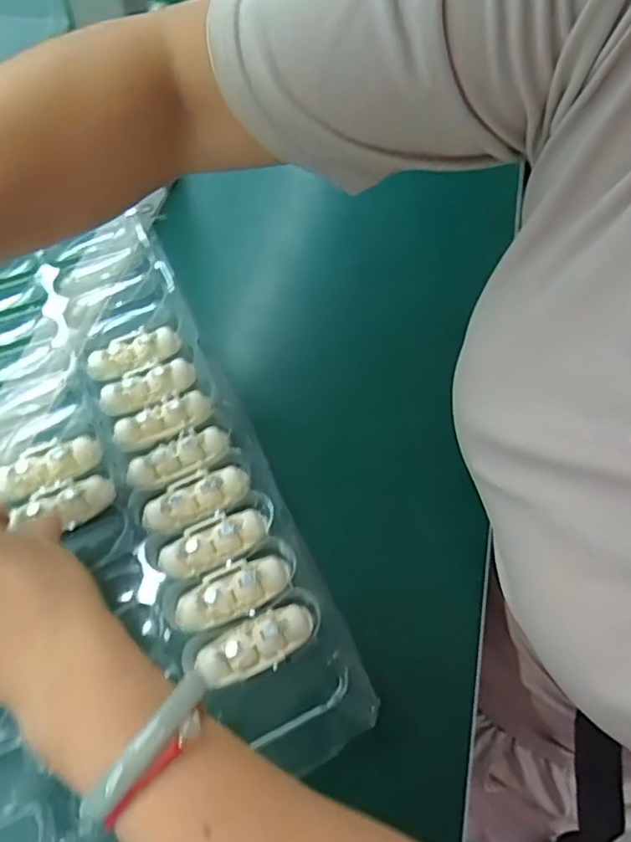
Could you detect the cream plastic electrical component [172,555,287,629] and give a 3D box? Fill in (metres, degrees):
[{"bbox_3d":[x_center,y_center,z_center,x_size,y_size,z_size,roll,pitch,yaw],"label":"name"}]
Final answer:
[{"bbox_3d":[-0.046,0.093,0.327,0.064,0.010,0.026,-21,62,-13],"label":"cream plastic electrical component"}]

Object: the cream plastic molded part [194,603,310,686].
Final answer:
[{"bbox_3d":[-0.031,0.116,0.310,0.062,0.007,0.025,-22,62,-14],"label":"cream plastic molded part"}]

